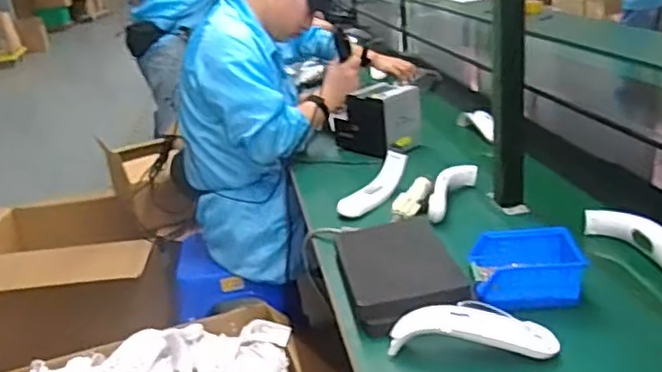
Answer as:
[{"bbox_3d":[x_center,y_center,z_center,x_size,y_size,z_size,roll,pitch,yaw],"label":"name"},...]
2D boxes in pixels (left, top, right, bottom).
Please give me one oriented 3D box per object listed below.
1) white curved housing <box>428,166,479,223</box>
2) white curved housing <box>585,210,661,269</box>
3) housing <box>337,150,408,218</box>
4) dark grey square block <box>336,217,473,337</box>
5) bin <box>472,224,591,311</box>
[{"bbox_3d":[0.222,0.005,1.193,0.042,0.047,0.195,7,25,32],"label":"white curved housing"},{"bbox_3d":[0.469,0.081,0.972,0.045,0.045,0.196,-13,22,-15],"label":"white curved housing"},{"bbox_3d":[0.091,0.005,1.246,0.063,0.045,0.205,9,39,36],"label":"housing"},{"bbox_3d":[0.098,0.121,0.941,0.158,0.034,0.259,-10,22,-7],"label":"dark grey square block"},{"bbox_3d":[0.269,0.114,0.885,0.142,0.061,0.116,-3,22,10],"label":"bin"}]

